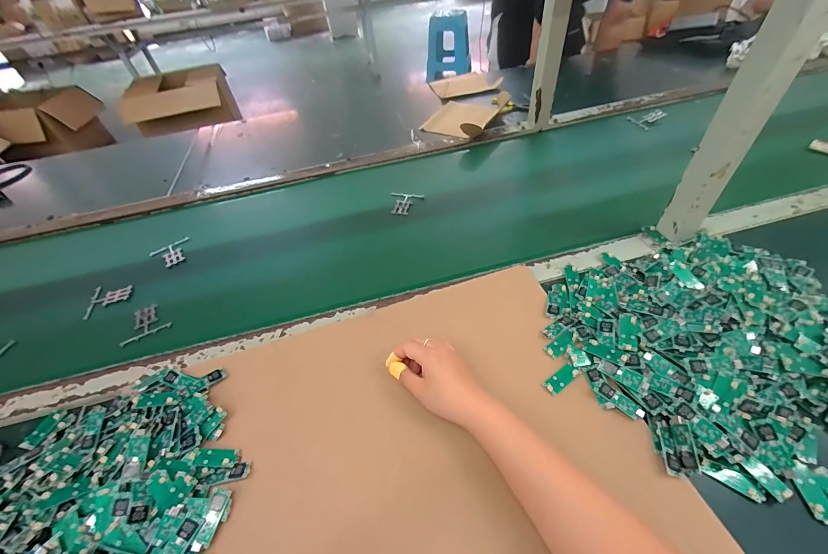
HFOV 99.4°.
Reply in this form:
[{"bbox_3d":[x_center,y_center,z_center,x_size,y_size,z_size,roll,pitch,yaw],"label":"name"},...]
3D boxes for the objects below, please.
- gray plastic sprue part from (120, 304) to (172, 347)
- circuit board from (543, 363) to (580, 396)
[{"bbox_3d":[-0.417,0.076,0.538,0.051,0.010,0.064,38,53,20],"label":"gray plastic sprue part"},{"bbox_3d":[0.177,0.121,0.420,0.048,0.004,0.018,-31,53,-20],"label":"circuit board"}]

